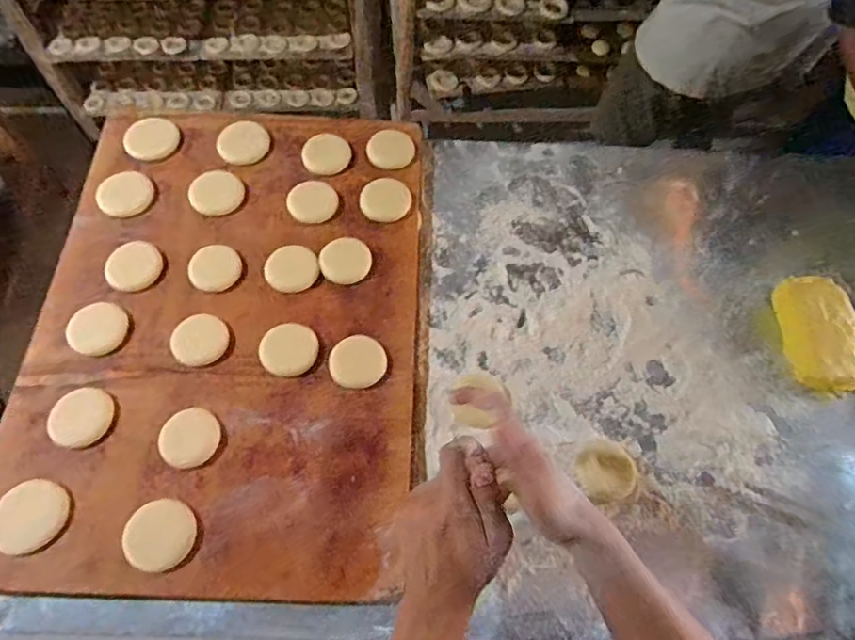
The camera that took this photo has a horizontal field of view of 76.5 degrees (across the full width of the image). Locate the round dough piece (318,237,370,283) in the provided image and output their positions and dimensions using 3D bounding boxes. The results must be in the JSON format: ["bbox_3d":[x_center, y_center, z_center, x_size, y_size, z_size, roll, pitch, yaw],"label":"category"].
[{"bbox_3d":[-0.101,-0.075,0.669,0.059,0.015,0.056,1,64,-2],"label":"round dough piece"}]

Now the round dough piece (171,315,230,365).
[{"bbox_3d":[-0.258,0.022,0.617,0.059,0.007,0.061,1,64,-2],"label":"round dough piece"}]

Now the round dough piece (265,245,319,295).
[{"bbox_3d":[-0.165,-0.063,0.660,0.062,0.013,0.056,-26,68,-14],"label":"round dough piece"}]

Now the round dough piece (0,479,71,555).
[{"bbox_3d":[-0.385,0.188,0.524,0.066,0.005,0.064,1,64,-2],"label":"round dough piece"}]

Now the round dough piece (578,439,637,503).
[{"bbox_3d":[0.198,0.165,0.595,0.062,0.012,0.062,1,64,-2],"label":"round dough piece"}]

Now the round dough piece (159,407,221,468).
[{"bbox_3d":[-0.248,0.121,0.567,0.056,0.008,0.062,-5,65,-5],"label":"round dough piece"}]

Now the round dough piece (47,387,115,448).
[{"bbox_3d":[-0.366,0.103,0.573,0.064,0.005,0.061,-8,65,-6],"label":"round dough piece"}]

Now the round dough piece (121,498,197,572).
[{"bbox_3d":[-0.260,0.208,0.526,0.062,0.012,0.062,1,64,-2],"label":"round dough piece"}]

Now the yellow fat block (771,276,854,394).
[{"bbox_3d":[0.482,0.014,0.662,0.077,0.034,0.144,2,64,-1],"label":"yellow fat block"}]

